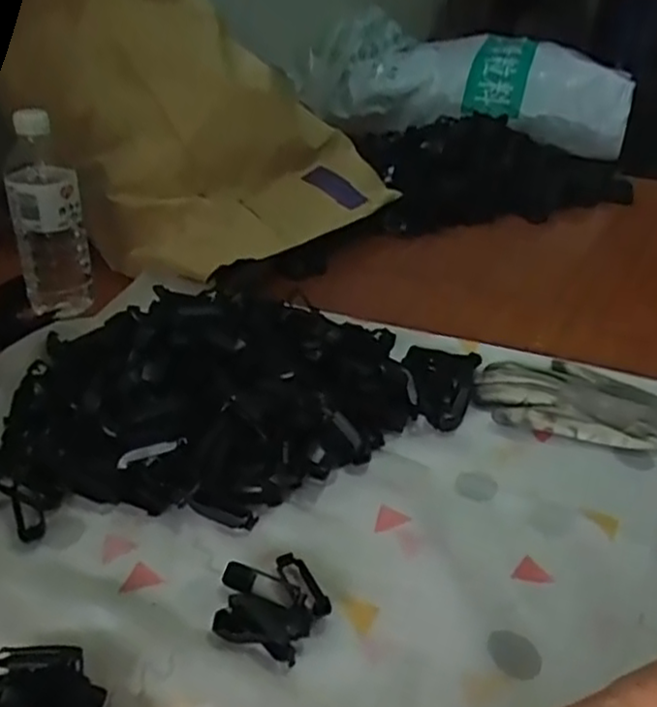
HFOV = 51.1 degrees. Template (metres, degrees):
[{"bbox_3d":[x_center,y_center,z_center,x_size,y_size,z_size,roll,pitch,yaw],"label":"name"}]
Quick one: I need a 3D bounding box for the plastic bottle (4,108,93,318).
[{"bbox_3d":[-0.297,-0.138,0.732,0.068,0.218,0.061,-9,32,-19],"label":"plastic bottle"}]

